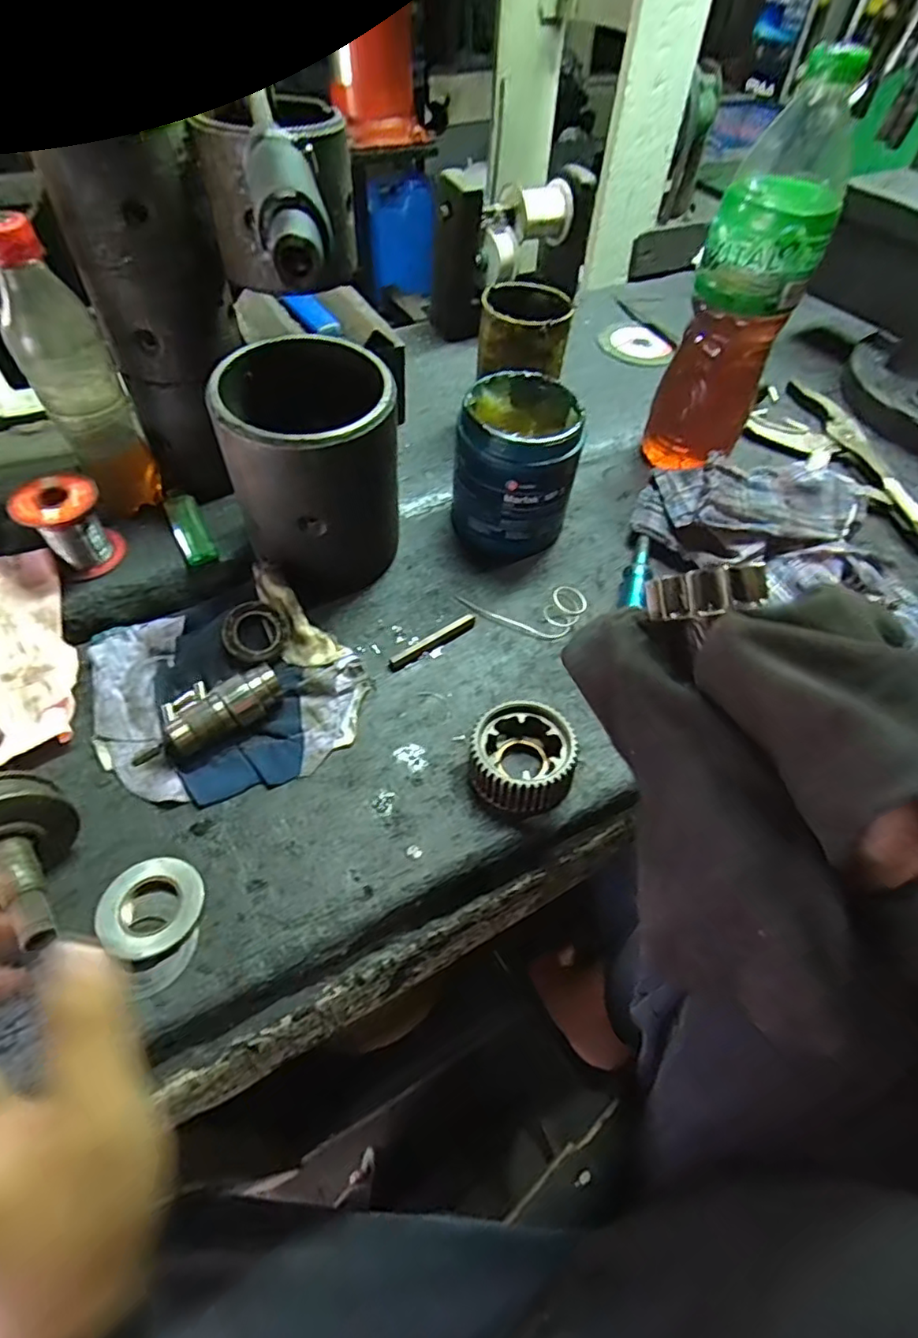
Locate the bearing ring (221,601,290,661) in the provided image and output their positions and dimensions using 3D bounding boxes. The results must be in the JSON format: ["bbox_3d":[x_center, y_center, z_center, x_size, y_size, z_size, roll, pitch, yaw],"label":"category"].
[{"bbox_3d":[-0.132,-0.025,0.387,0.042,0.009,0.039,5,71,-14],"label":"bearing ring"}]

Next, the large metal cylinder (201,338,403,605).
[{"bbox_3d":[-0.094,-0.129,0.406,0.107,0.131,0.102,-8,54,-9],"label":"large metal cylinder"}]

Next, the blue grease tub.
[{"bbox_3d":[0.044,-0.153,0.453,0.089,0.101,0.086,2,53,-2],"label":"blue grease tub"}]

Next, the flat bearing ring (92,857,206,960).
[{"bbox_3d":[-0.160,0.123,0.309,0.048,0.009,0.047,2,53,-2],"label":"flat bearing ring"}]

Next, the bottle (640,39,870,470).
[{"bbox_3d":[0.211,-0.275,0.443,0.076,0.250,0.061,21,55,12],"label":"bottle"}]

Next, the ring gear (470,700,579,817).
[{"bbox_3d":[0.038,0.054,0.354,0.060,0.035,0.059,6,53,1],"label":"ring gear"}]

